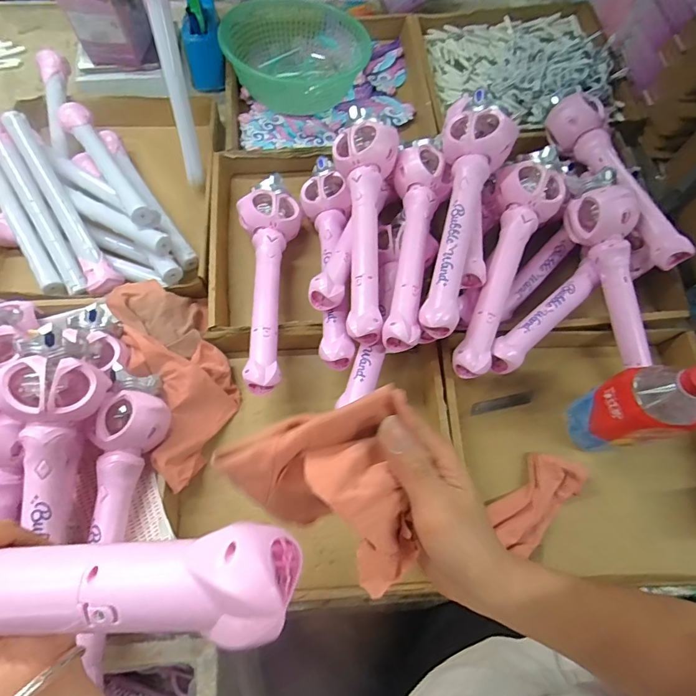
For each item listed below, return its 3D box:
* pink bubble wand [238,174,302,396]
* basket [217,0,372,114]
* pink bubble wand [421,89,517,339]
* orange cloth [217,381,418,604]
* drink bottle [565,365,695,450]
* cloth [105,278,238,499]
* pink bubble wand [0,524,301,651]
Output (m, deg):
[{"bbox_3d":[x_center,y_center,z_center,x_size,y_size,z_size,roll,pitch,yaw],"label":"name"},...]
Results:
[{"bbox_3d":[-0.113,-0.110,0.657,0.097,0.057,0.363,-7,69,-3],"label":"pink bubble wand"},{"bbox_3d":[-0.100,-0.581,0.845,0.268,0.093,0.243,-8,69,-4],"label":"basket"},{"bbox_3d":[0.158,-0.190,0.604,0.097,0.081,0.359,13,69,4],"label":"pink bubble wand"},{"bbox_3d":[-0.008,0.086,0.243,0.099,0.044,0.096,-16,70,-7],"label":"orange cloth"},{"bbox_3d":[0.361,0.072,0.541,0.089,0.198,0.077,-10,69,-5],"label":"drink bottle"},{"bbox_3d":[-0.231,0.038,0.617,0.116,0.078,0.282,-21,70,-9],"label":"cloth"},{"bbox_3d":[-0.189,0.116,0.205,0.325,0.064,0.117,-4,69,4],"label":"pink bubble wand"}]

